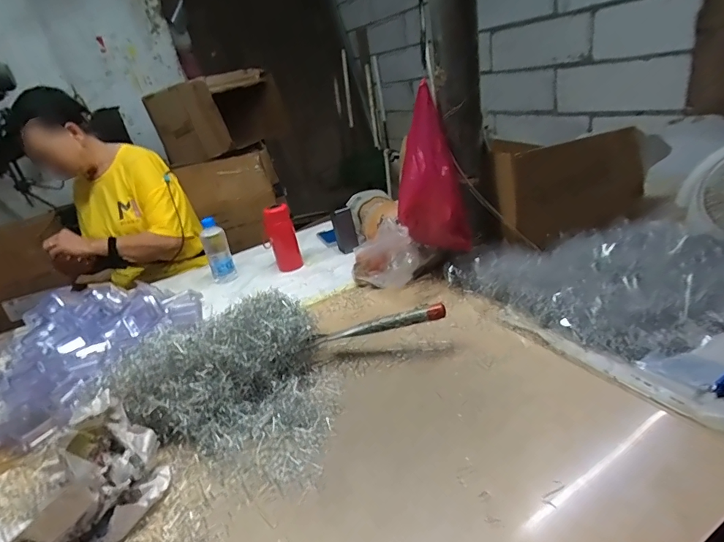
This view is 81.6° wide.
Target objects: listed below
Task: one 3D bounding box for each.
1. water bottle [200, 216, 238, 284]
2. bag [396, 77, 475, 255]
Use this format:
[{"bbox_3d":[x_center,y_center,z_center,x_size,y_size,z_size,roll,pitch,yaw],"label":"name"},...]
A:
[{"bbox_3d":[-0.392,-0.052,1.143,0.065,0.177,0.053,-16,26,-17],"label":"water bottle"},{"bbox_3d":[0.146,-0.189,0.862,0.157,0.293,0.059,8,32,33],"label":"bag"}]

